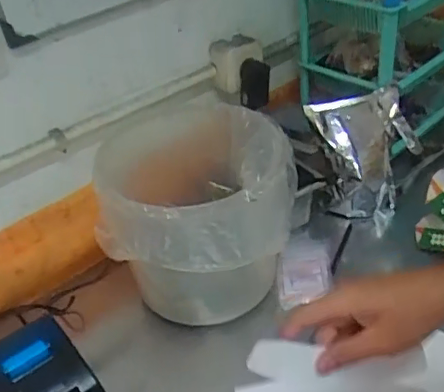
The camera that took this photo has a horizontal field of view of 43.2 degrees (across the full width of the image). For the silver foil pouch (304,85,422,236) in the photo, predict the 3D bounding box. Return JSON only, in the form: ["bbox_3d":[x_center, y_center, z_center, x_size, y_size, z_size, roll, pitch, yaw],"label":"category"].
[{"bbox_3d":[0.242,-0.056,0.989,0.161,0.236,0.088,-14,38,-10],"label":"silver foil pouch"}]

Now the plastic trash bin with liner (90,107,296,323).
[{"bbox_3d":[-0.030,0.027,0.834,0.273,0.237,0.257,-12,38,-7],"label":"plastic trash bin with liner"}]

